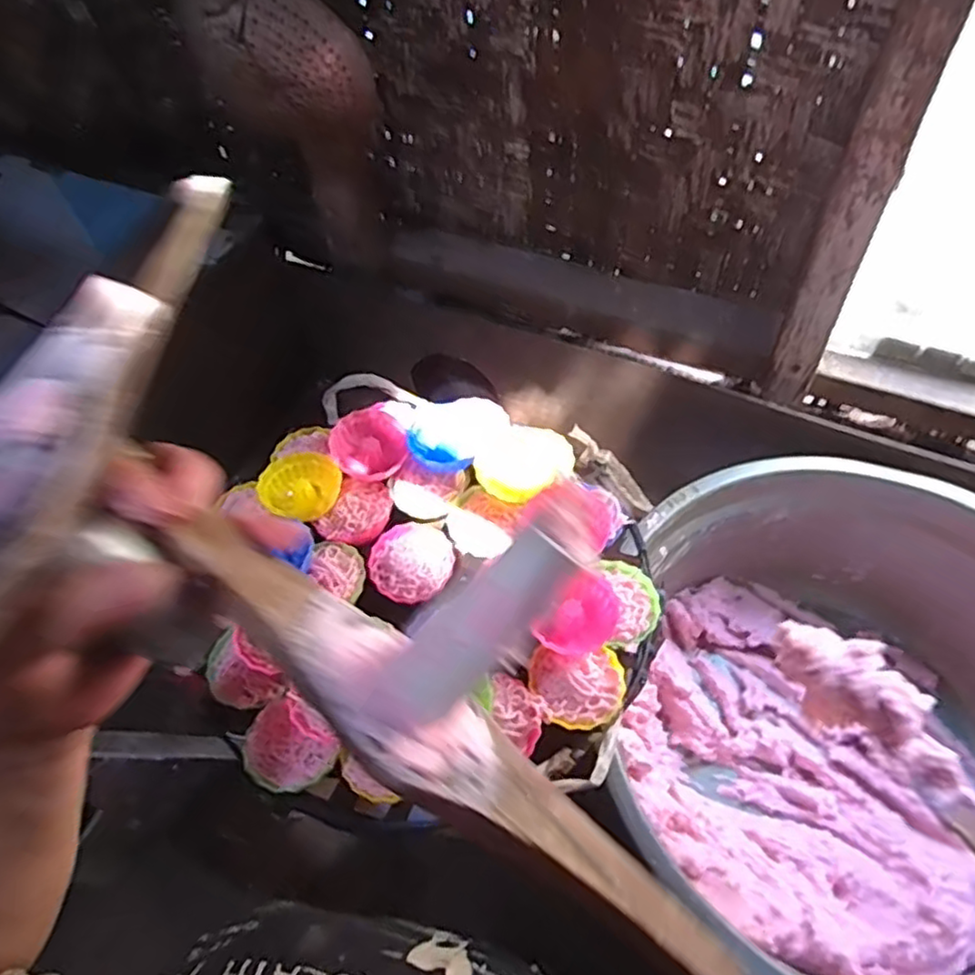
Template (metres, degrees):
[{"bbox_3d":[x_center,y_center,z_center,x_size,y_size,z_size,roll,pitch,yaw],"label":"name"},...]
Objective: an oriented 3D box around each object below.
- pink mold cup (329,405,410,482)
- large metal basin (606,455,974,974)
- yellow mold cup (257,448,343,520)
[{"bbox_3d":[-0.095,-0.035,0.548,0.058,0.026,0.058,-2,54,2],"label":"pink mold cup"},{"bbox_3d":[0.303,0.197,0.553,0.373,0.179,0.404,-2,54,2],"label":"large metal basin"},{"bbox_3d":[-0.141,-0.005,0.527,0.059,0.024,0.066,10,55,11],"label":"yellow mold cup"}]

